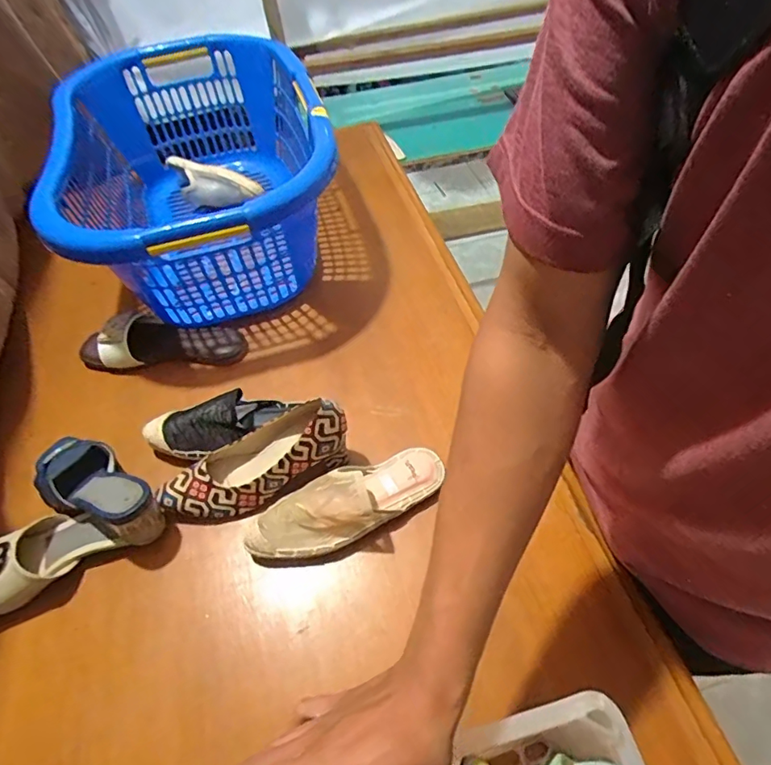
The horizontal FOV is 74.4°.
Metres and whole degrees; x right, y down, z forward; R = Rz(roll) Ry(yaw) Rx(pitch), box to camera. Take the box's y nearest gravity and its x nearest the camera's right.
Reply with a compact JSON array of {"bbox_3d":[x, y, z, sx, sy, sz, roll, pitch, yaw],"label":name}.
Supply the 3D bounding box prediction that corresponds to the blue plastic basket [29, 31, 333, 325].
[{"bbox_3d":[-0.302,-0.336,0.850,0.384,0.250,0.584,-20,53,-10],"label":"blue plastic basket"}]

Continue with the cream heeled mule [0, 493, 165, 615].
[{"bbox_3d":[-0.372,0.185,0.580,0.229,0.069,0.084,-23,54,-12],"label":"cream heeled mule"}]

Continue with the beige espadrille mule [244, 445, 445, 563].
[{"bbox_3d":[-0.044,0.140,0.594,0.239,0.058,0.078,-22,54,-11],"label":"beige espadrille mule"}]

